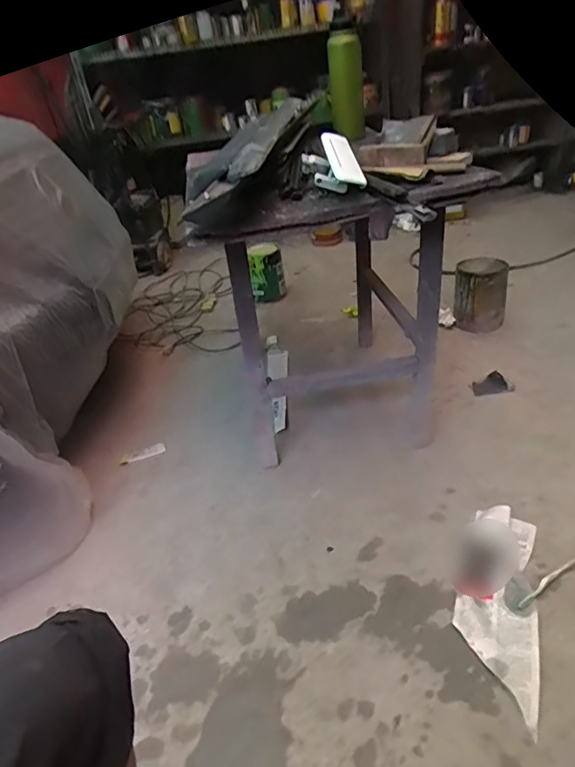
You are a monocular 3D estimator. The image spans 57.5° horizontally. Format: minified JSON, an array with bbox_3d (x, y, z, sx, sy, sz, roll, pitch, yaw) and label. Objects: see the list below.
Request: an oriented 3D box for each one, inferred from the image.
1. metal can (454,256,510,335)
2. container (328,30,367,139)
[{"bbox_3d":[0.645,-0.287,1.758,0.169,0.216,0.158,7,34,20],"label":"metal can"},{"bbox_3d":[0.155,-0.781,1.380,0.090,0.247,0.084,-1,32,9],"label":"container"}]

